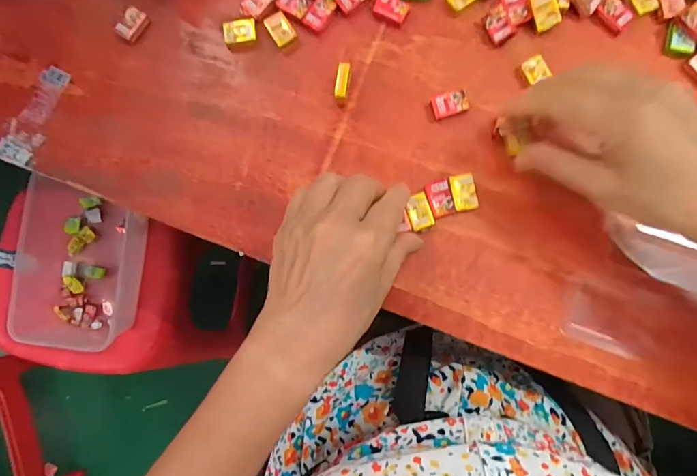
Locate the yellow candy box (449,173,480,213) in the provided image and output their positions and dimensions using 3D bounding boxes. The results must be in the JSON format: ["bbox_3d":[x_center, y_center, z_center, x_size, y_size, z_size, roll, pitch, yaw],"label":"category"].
[{"bbox_3d":[0.083,-0.032,0.301,0.017,0.009,0.026,-12,84,2],"label":"yellow candy box"}]

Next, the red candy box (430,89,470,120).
[{"bbox_3d":[0.075,-0.100,0.308,0.026,0.008,0.018,-16,83,2],"label":"red candy box"}]

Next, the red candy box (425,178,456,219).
[{"bbox_3d":[0.067,-0.029,0.301,0.017,0.007,0.026,-17,83,2],"label":"red candy box"}]

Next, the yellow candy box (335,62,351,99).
[{"bbox_3d":[-0.004,-0.115,0.309,0.010,0.017,0.027,9,85,4],"label":"yellow candy box"}]

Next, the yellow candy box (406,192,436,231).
[{"bbox_3d":[0.051,-0.019,0.301,0.017,0.008,0.026,-17,83,2],"label":"yellow candy box"}]

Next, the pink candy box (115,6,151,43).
[{"bbox_3d":[-0.172,-0.169,0.327,0.018,0.008,0.025,35,87,6],"label":"pink candy box"}]

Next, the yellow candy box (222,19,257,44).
[{"bbox_3d":[-0.084,-0.160,0.322,0.025,0.008,0.017,-6,84,3],"label":"yellow candy box"}]

